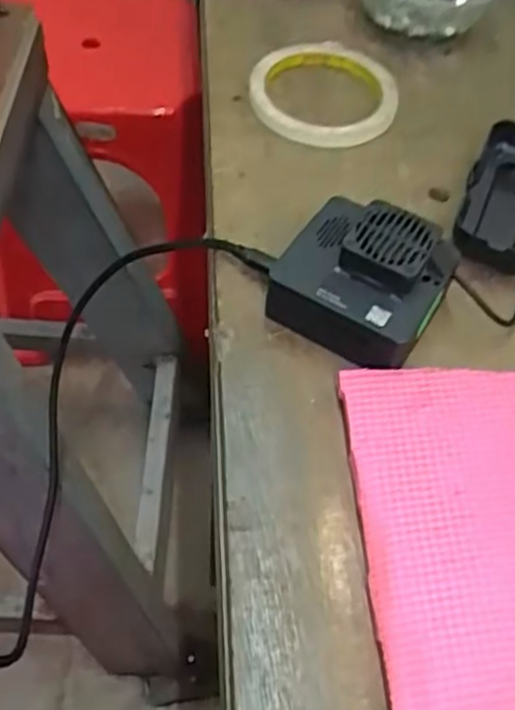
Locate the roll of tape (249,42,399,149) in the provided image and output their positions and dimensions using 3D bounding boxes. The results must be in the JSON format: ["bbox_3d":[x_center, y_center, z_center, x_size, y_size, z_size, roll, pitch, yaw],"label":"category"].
[{"bbox_3d":[0.044,-0.174,0.486,0.097,0.019,0.097,1,56,-1],"label":"roll of tape"}]

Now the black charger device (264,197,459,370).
[{"bbox_3d":[0.053,-0.038,0.370,0.077,0.044,0.071,32,61,19],"label":"black charger device"}]

